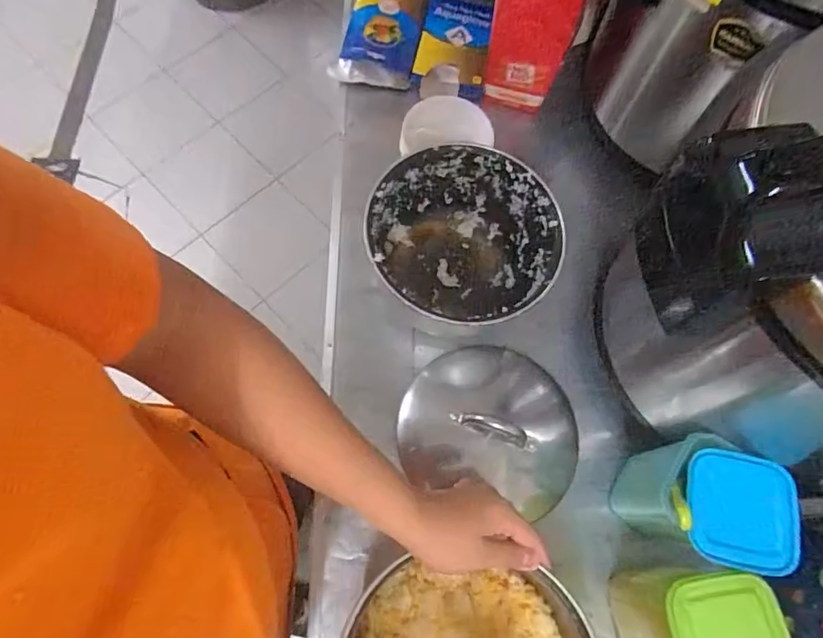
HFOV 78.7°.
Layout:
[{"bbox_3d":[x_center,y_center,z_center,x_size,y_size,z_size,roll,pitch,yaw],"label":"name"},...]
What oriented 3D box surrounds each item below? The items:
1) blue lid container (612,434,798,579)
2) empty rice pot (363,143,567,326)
[{"bbox_3d":[0.296,0.193,0.536,0.119,0.152,0.111,14,71,1],"label":"blue lid container"},{"bbox_3d":[0.063,-0.092,0.642,0.222,0.135,0.217,1,71,-3],"label":"empty rice pot"}]

